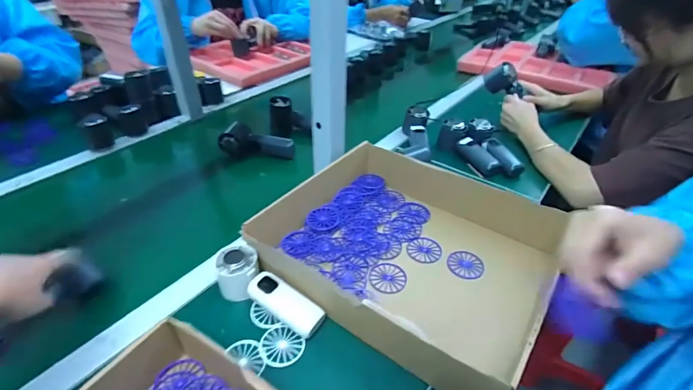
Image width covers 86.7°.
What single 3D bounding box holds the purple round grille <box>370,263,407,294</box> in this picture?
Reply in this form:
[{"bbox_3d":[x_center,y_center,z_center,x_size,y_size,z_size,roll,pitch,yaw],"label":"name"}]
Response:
[{"bbox_3d":[0.057,0.114,0.505,0.049,0.004,0.049,1,38,-1],"label":"purple round grille"}]

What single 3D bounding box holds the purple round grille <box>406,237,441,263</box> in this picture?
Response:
[{"bbox_3d":[0.116,0.081,0.547,0.049,0.004,0.048,1,38,-1],"label":"purple round grille"}]

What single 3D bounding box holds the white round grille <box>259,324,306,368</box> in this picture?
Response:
[{"bbox_3d":[-0.077,0.173,0.425,0.051,0.005,0.045,26,44,28],"label":"white round grille"}]

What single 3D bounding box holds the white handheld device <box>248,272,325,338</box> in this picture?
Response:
[{"bbox_3d":[-0.074,0.132,0.450,0.096,0.020,0.037,31,45,13],"label":"white handheld device"}]

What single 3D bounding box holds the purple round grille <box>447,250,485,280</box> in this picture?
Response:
[{"bbox_3d":[0.169,0.098,0.523,0.047,0.008,0.050,1,38,-1],"label":"purple round grille"}]

